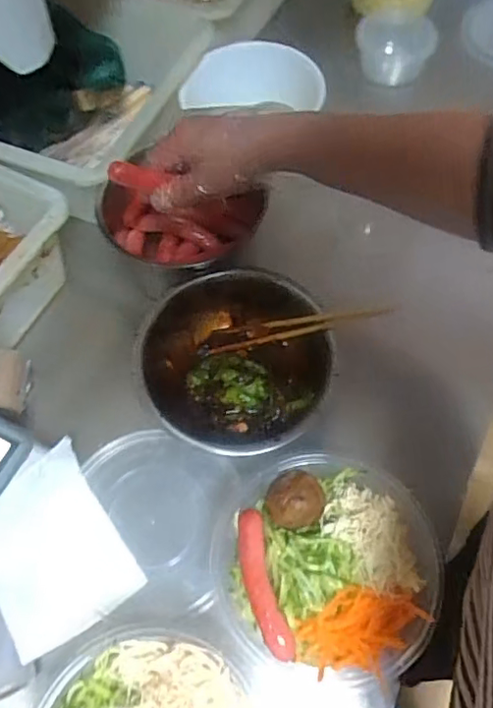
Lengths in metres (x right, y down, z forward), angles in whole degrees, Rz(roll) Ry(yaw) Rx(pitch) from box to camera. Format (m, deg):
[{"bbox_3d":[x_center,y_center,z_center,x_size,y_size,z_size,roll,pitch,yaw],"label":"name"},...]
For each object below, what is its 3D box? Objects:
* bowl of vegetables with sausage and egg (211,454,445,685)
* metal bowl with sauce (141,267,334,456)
[{"bbox_3d":[0.058,0.161,0.437,0.165,0.089,0.151,-1,62,2],"label":"bowl of vegetables with sausage and egg"},{"bbox_3d":[-0.009,0.007,0.534,0.172,0.067,0.173,-1,62,2],"label":"metal bowl with sauce"}]

